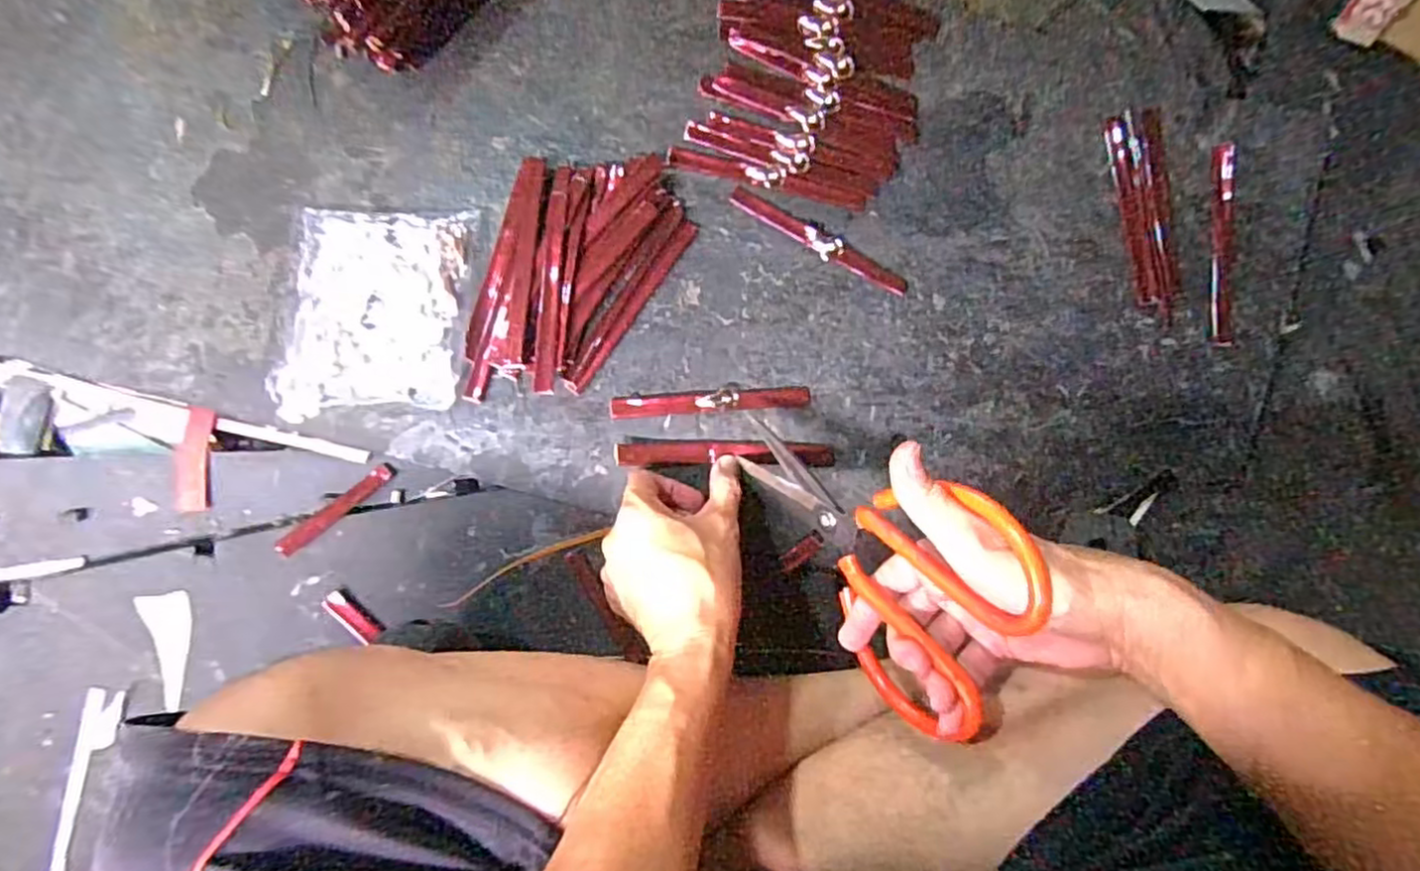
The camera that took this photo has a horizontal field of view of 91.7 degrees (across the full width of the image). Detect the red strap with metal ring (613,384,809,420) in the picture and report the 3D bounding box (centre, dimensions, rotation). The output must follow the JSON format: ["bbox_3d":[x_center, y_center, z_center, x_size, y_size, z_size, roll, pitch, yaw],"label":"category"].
[{"bbox_3d":[0.001,-0.025,0.488,0.139,0.004,0.018,-3,86,-8],"label":"red strap with metal ring"}]

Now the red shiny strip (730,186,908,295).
[{"bbox_3d":[0.080,-0.141,0.495,0.139,0.011,0.019,33,83,-4],"label":"red shiny strip"}]

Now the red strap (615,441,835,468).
[{"bbox_3d":[0.012,0.013,0.484,0.151,0.013,0.017,0,85,-3],"label":"red strap"}]

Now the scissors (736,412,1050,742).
[{"bbox_3d":[0.093,0.054,0.383,0.018,0.142,0.211,-12,56,-34],"label":"scissors"}]

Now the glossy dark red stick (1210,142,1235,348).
[{"bbox_3d":[0.370,-0.137,0.495,0.017,0.006,0.143,2,86,-7],"label":"glossy dark red stick"}]

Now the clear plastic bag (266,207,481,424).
[{"bbox_3d":[-0.227,-0.084,0.472,0.112,0.019,0.143,4,85,-7],"label":"clear plastic bag"}]

